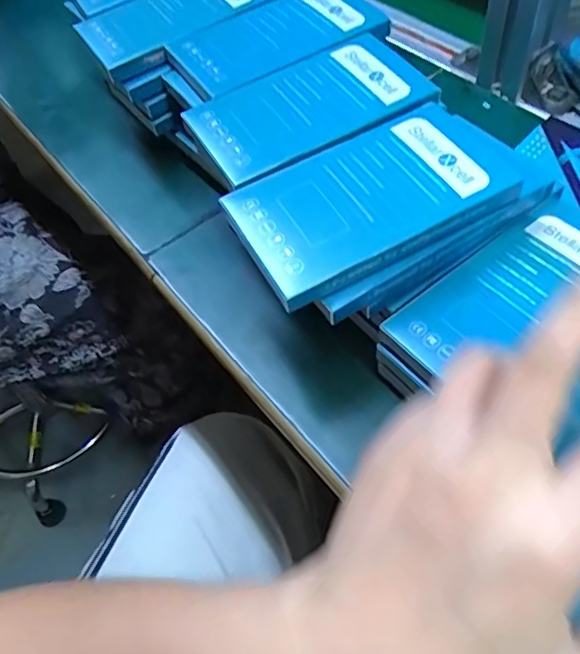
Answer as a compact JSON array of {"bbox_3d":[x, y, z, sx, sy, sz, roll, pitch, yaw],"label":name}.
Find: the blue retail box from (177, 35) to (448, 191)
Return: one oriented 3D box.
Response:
[{"bbox_3d":[0.012,-0.131,0.335,0.134,0.010,0.085,-25,54,-10],"label":"blue retail box"}]

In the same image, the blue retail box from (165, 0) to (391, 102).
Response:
[{"bbox_3d":[-0.010,-0.198,0.389,0.135,0.014,0.079,-27,55,-10],"label":"blue retail box"}]

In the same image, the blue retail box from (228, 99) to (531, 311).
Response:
[{"bbox_3d":[0.039,-0.068,0.292,0.133,0.014,0.078,-27,55,-11],"label":"blue retail box"}]

